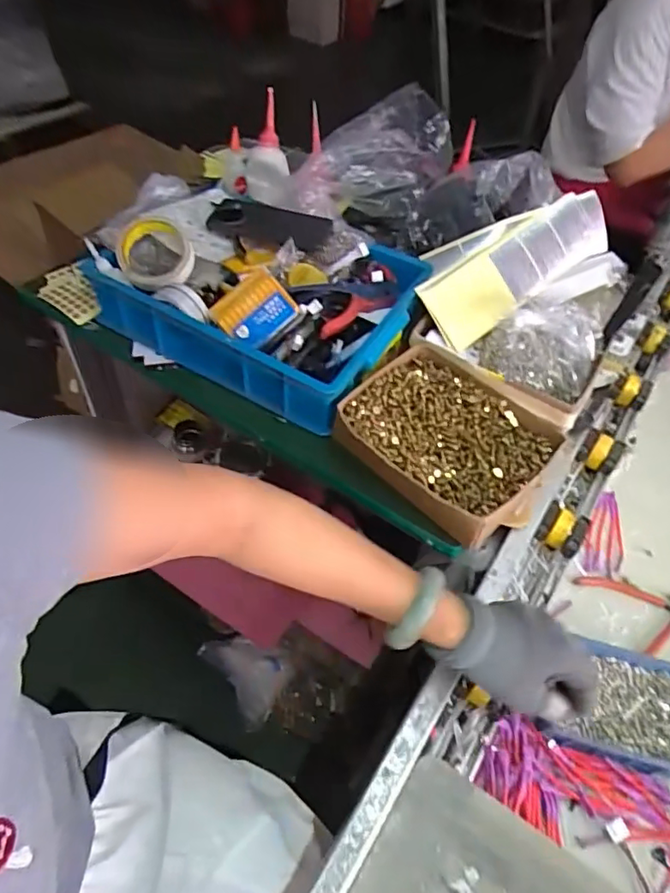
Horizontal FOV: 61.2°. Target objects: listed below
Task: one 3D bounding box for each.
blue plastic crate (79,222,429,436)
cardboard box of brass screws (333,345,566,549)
[{"bbox_3d":[-0.088,-0.196,0.743,0.359,0.102,0.266,27,53,16],"label":"blue plastic crate"},{"bbox_3d":[0.125,-0.009,0.633,0.216,0.059,0.189,30,54,18],"label":"cardboard box of brass screws"}]

